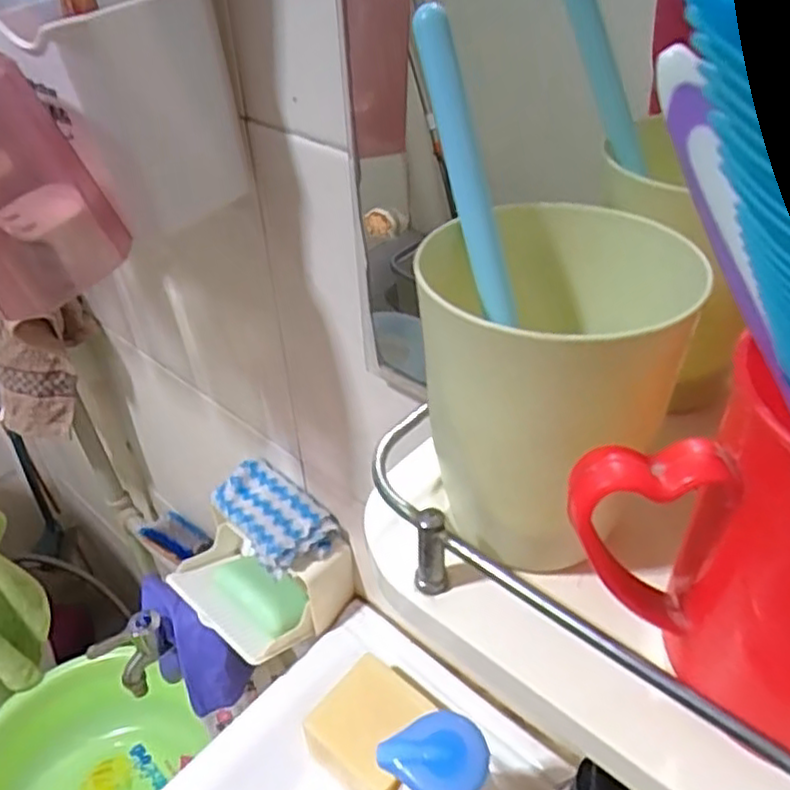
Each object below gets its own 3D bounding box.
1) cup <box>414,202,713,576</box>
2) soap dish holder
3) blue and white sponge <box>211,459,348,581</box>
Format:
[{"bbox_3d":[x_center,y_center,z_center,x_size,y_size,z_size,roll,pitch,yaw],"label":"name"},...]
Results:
[{"bbox_3d":[0.045,-0.001,0.222,0.076,0.103,0.076,-1,40,1],"label":"cup"},{"bbox_3d":[-0.111,0.140,0.554,0.103,0.065,0.117,-33,49,-31],"label":"soap dish holder"},{"bbox_3d":[-0.093,0.093,0.527,0.094,0.034,0.058,28,48,31],"label":"blue and white sponge"}]

